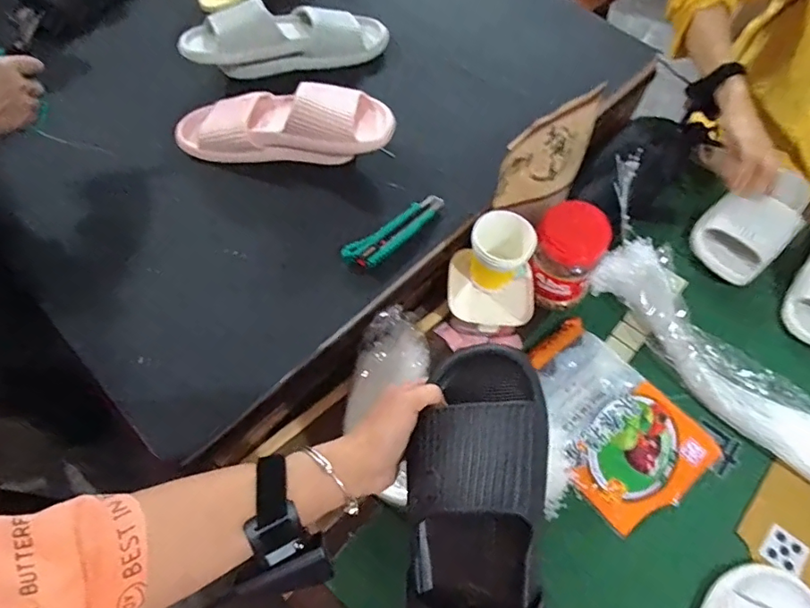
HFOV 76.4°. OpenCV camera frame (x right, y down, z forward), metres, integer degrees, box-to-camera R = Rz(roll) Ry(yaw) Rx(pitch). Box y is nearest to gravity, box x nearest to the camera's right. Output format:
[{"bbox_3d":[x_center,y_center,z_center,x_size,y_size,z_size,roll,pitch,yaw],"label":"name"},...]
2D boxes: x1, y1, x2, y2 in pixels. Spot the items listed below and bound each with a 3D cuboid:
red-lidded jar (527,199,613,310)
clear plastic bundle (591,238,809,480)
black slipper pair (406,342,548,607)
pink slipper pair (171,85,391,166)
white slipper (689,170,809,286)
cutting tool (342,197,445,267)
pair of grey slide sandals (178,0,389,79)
[{"bbox_3d":[0.217,-0.062,0.698,0.090,0.121,0.093,0,62,-1],"label":"red-lidded jar"},{"bbox_3d":[0.425,0.077,0.669,0.116,0.050,0.417,-37,68,-19],"label":"clear plastic bundle"},{"bbox_3d":[0.051,0.189,0.379,0.103,0.087,0.296,2,84,0],"label":"black slipper pair"},{"bbox_3d":[-0.163,-0.256,0.712,0.305,0.102,0.115,0,62,-1],"label":"pink slipper pair"},{"bbox_3d":[0.541,-0.135,0.791,0.222,0.065,0.113,-40,70,-20],"label":"white slipper"},{"bbox_3d":[-0.009,-0.096,0.665,0.155,0.022,0.037,-37,68,-19],"label":"cutting tool"},{"bbox_3d":[-0.182,-0.421,0.801,0.300,0.082,0.085,-13,63,-8],"label":"pair of grey slide sandals"}]

